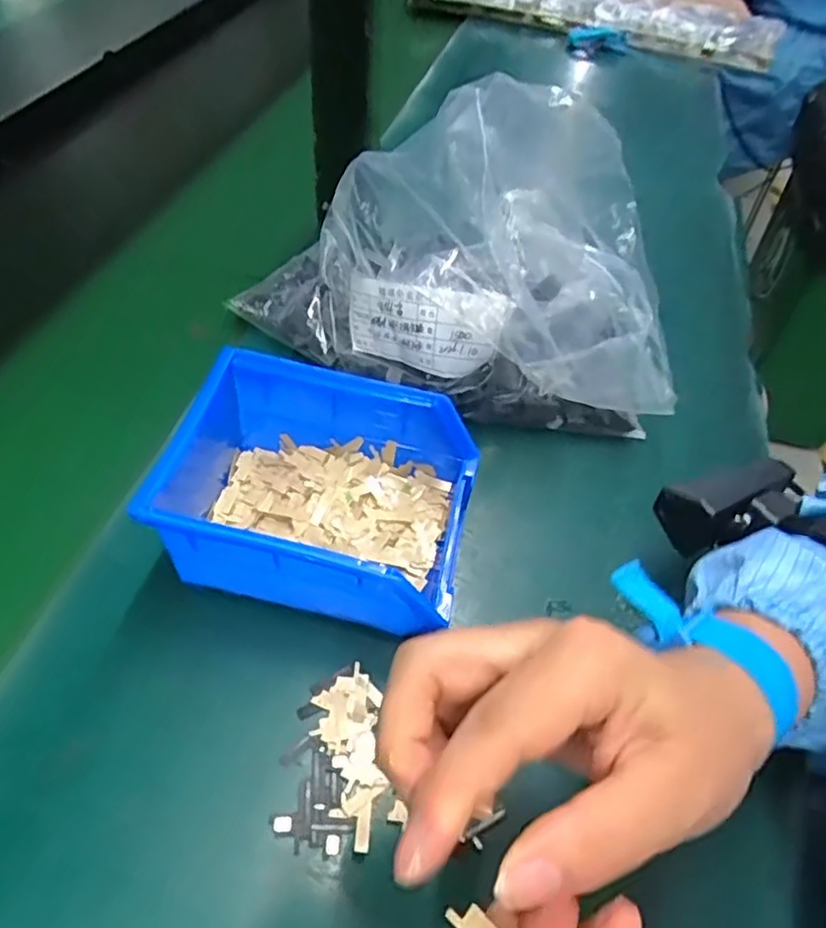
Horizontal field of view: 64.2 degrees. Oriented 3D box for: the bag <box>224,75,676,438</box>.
[{"bbox_3d":[0.038,-0.140,0.417,0.284,0.168,0.181,18,50,10],"label":"bag"}]

